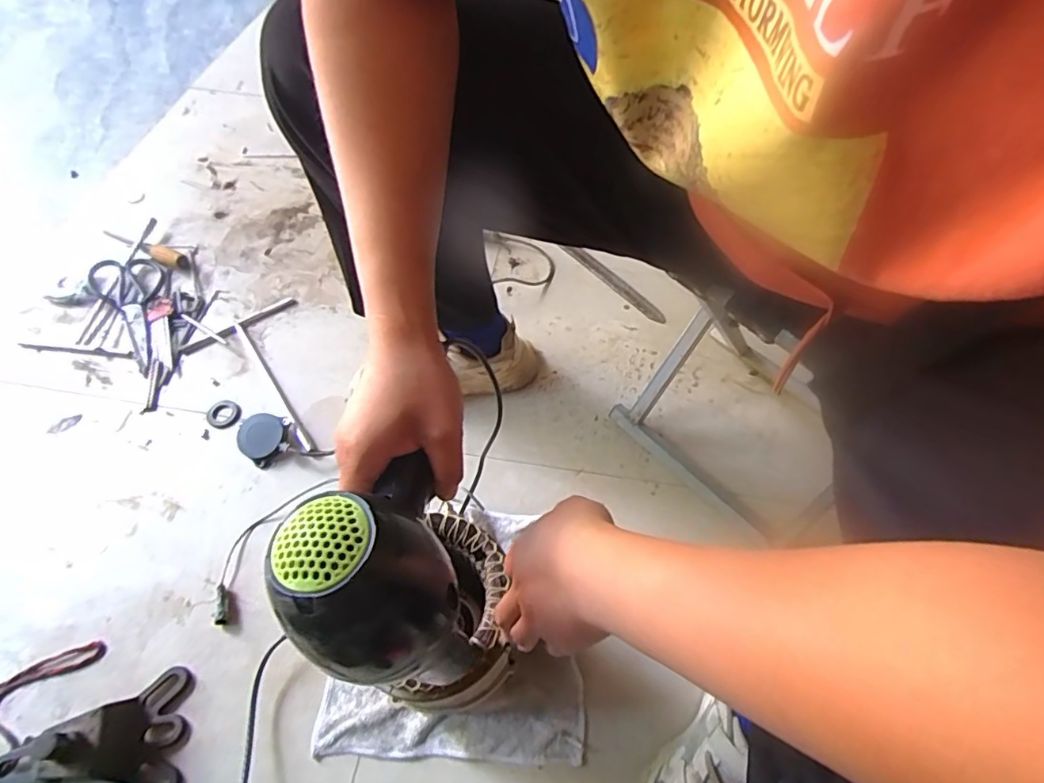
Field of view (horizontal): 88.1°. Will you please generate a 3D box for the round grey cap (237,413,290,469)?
[{"bbox_3d":[-0.355,0.060,0.741,0.076,0.034,0.067,36,65,22],"label":"round grey cap"}]

